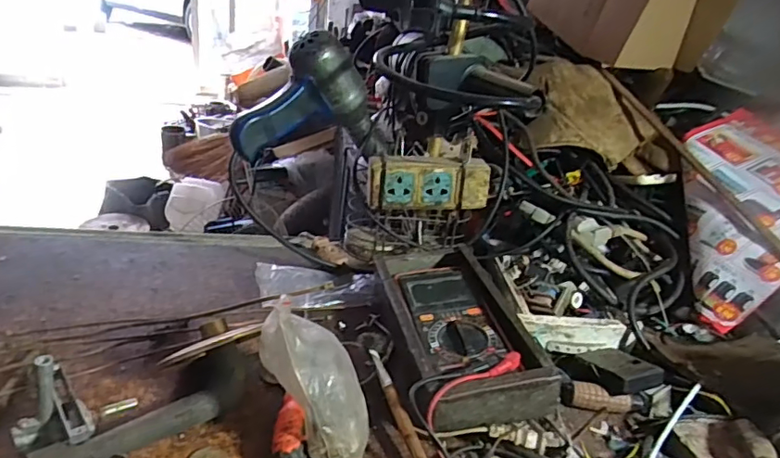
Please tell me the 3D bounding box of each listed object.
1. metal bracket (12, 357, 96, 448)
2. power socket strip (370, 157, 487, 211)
[{"bbox_3d":[-0.216,0.114,0.345,0.043,0.055,0.034,-14,34,-36],"label":"metal bracket"},{"bbox_3d":[0.043,-0.051,0.602,0.132,0.056,0.026,3,27,-10],"label":"power socket strip"}]

